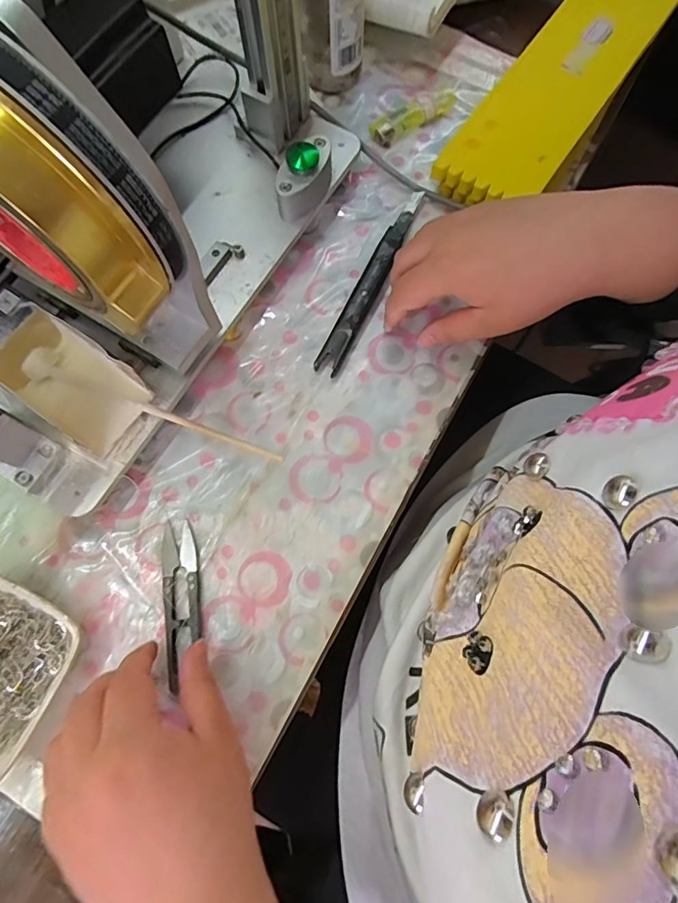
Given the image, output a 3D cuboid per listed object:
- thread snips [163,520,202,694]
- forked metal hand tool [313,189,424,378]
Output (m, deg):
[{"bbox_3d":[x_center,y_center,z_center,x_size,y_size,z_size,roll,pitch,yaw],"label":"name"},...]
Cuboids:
[{"bbox_3d":[-0.098,0.094,0.297,0.023,0.004,0.097,-5,71,-1],"label":"thread snips"},{"bbox_3d":[0.026,-0.129,0.351,0.018,0.019,0.163,27,76,7],"label":"forked metal hand tool"}]

